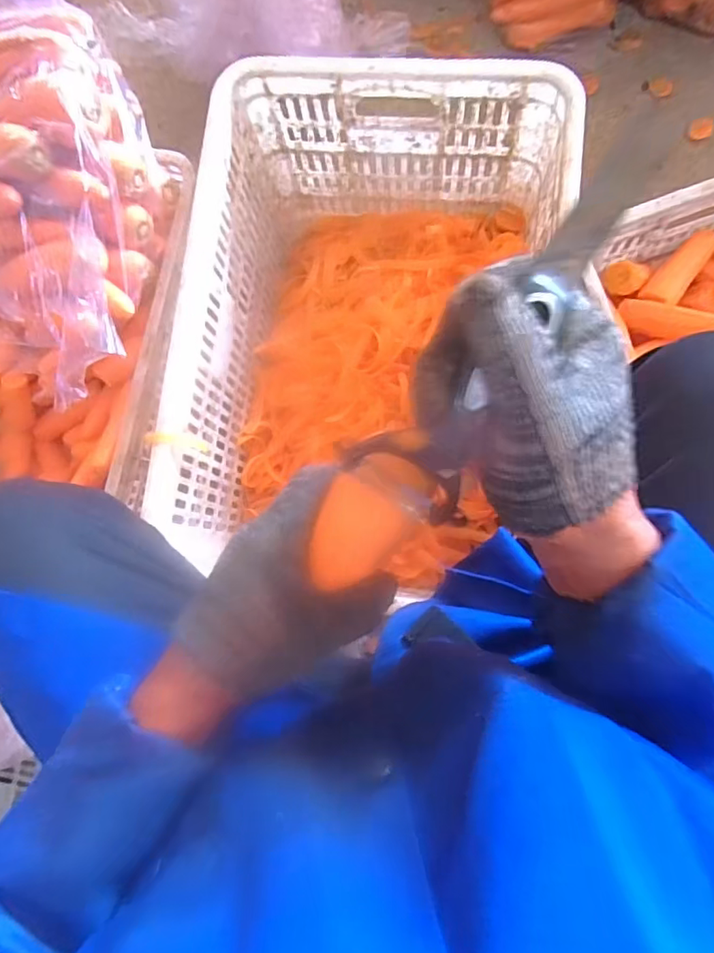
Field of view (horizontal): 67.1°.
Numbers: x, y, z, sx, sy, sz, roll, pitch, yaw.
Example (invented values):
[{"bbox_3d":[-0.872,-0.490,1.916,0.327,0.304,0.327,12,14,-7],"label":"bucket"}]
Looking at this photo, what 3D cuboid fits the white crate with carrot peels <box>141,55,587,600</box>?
[{"bbox_3d":[0.025,-0.182,0.707,0.412,0.277,0.564,5,84,8],"label":"white crate with carrot peels"}]

